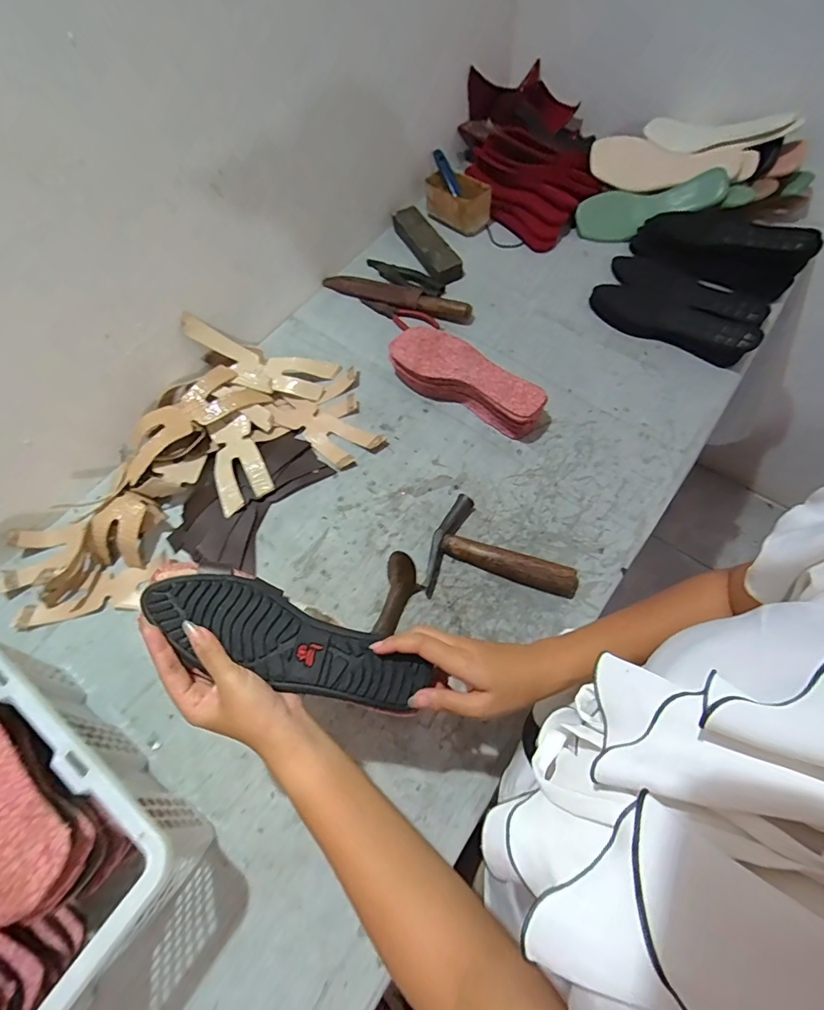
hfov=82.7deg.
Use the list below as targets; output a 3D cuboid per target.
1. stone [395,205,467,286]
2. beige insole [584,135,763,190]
[{"bbox_3d":[0.029,-0.473,0.842,0.056,0.025,0.190,-27,64,-9],"label":"stone"},{"bbox_3d":[0.437,-0.576,0.802,0.260,0.086,0.052,12,65,10],"label":"beige insole"}]

